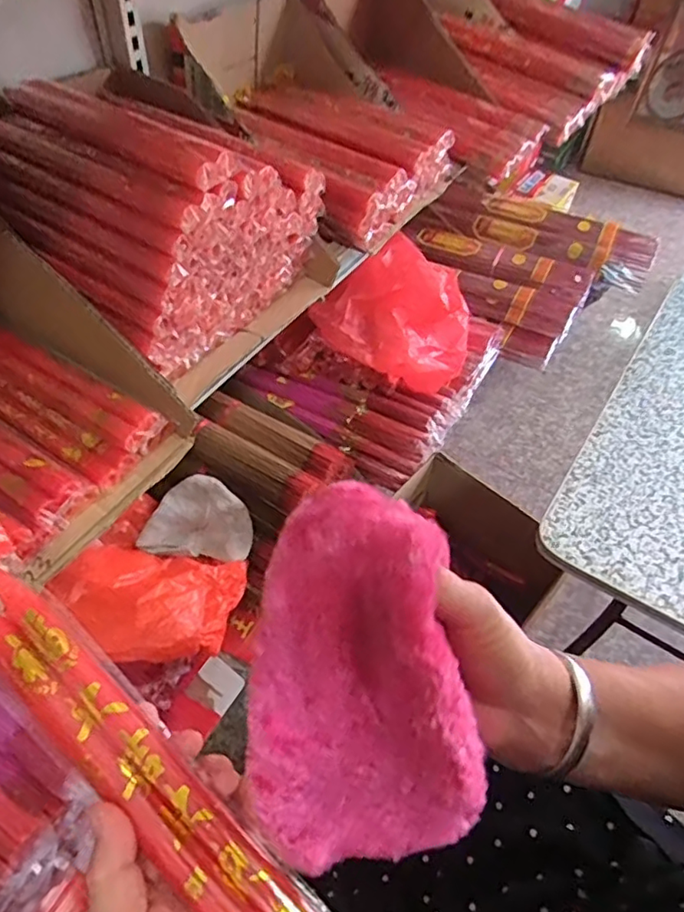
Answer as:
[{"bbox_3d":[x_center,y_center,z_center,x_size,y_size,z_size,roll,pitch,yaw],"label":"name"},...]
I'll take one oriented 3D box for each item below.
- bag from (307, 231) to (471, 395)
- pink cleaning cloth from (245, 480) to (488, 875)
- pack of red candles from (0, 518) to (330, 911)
[{"bbox_3d":[0.104,-0.266,1.146,0.290,0.170,0.233,18,53,10],"label":"bag"},{"bbox_3d":[0.009,0.098,0.246,0.095,0.163,0.055,-3,7,-1],"label":"pink cleaning cloth"},{"bbox_3d":[-0.105,0.133,0.272,0.282,0.016,0.042,40,59,15],"label":"pack of red candles"}]

